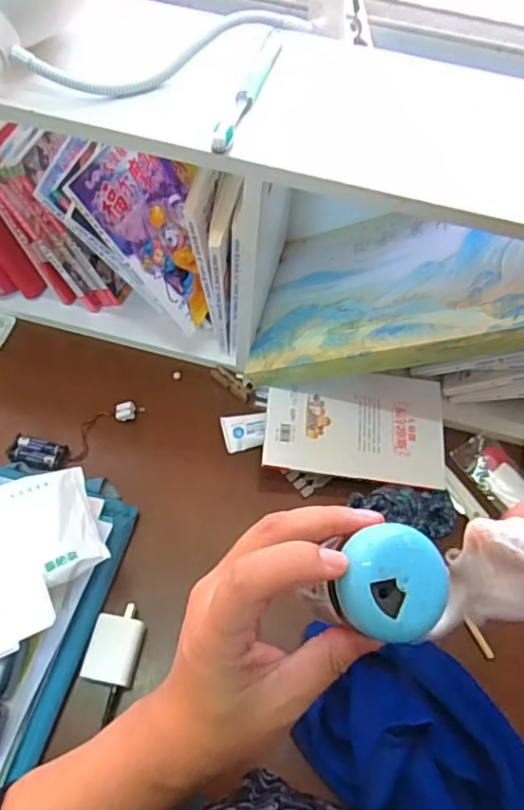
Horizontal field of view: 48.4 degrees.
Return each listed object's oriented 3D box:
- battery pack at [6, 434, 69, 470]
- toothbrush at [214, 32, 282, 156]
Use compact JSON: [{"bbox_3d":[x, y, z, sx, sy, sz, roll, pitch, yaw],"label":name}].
[{"bbox_3d":[-0.254,0.055,0.663,0.063,0.012,0.035,13,60,3],"label":"battery pack"},{"bbox_3d":[-0.009,-0.283,0.515,0.018,0.019,0.188,14,60,4],"label":"toothbrush"}]

